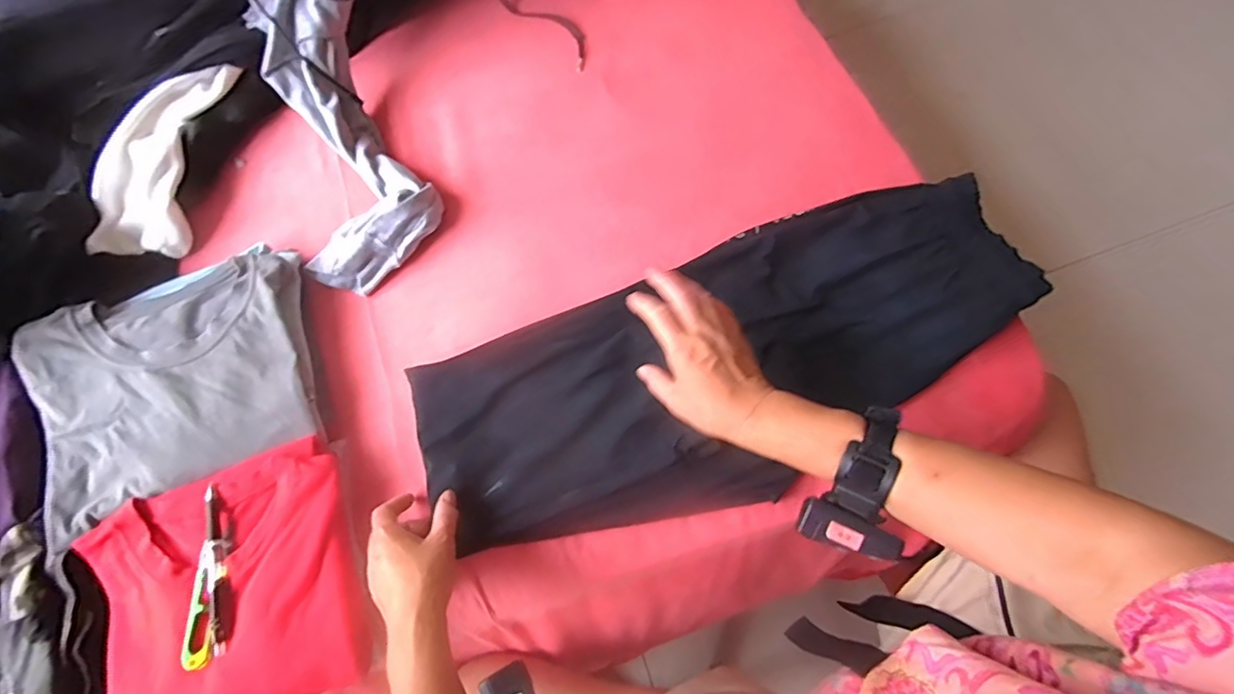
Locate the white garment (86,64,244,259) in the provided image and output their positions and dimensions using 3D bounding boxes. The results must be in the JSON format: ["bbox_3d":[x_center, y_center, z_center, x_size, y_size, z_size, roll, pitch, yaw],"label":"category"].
[{"bbox_3d":[-0.562,-0.235,0.679,0.118,0.060,0.257,5,70,8],"label":"white garment"}]

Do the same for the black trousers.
[{"bbox_3d":[0.110,0.018,0.551,0.608,0.050,0.237,-24,70,-4],"label":"black trousers"}]

